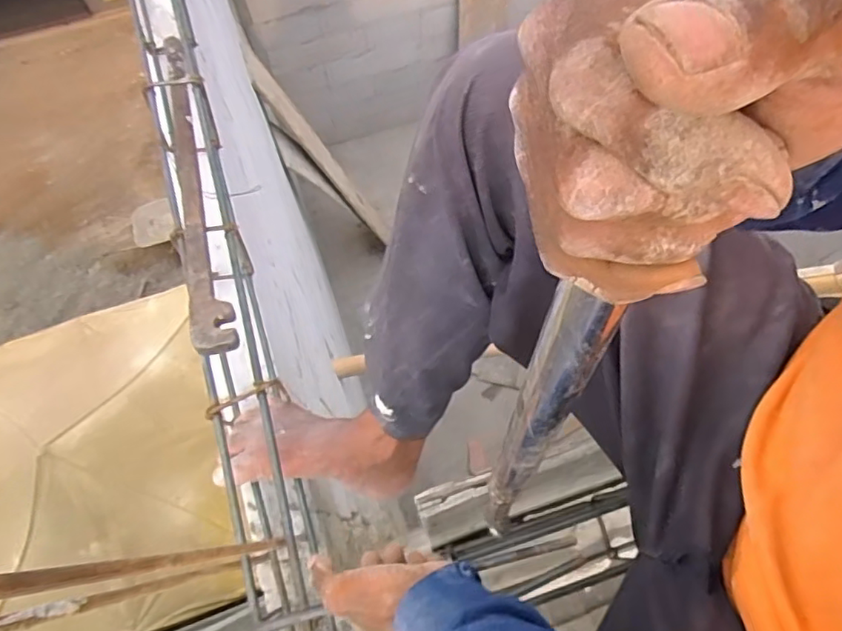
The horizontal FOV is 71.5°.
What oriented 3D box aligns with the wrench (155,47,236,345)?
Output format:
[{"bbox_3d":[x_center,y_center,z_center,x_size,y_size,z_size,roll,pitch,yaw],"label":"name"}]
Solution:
[{"bbox_3d":[-0.244,-0.144,0.615,0.042,0.059,0.458,-18,56,-6],"label":"wrench"}]

